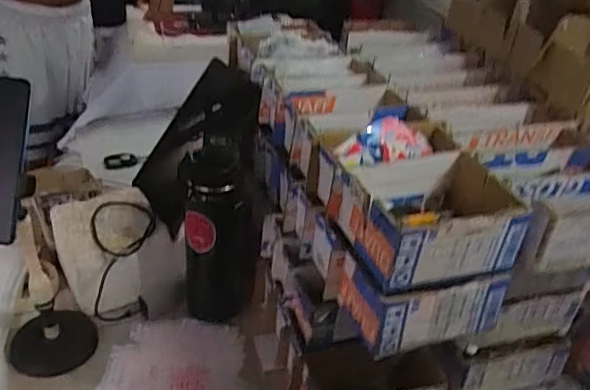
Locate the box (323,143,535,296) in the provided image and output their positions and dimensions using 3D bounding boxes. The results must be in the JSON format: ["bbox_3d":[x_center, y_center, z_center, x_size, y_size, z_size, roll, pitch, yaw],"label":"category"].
[{"bbox_3d":[0.141,0.022,0.625,0.171,0.074,0.138,-7,34,-19],"label":"box"}]

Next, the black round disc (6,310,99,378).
[{"bbox_3d":[-0.335,0.202,0.808,0.114,0.029,0.088,-14,37,-29],"label":"black round disc"}]

